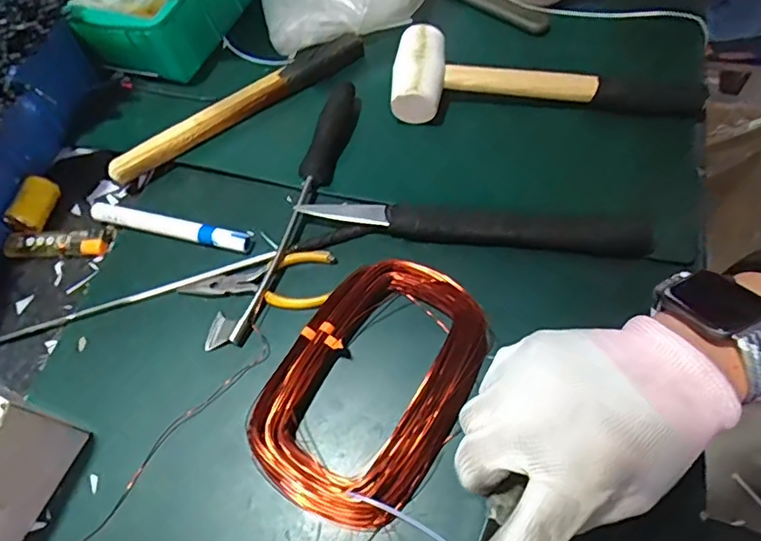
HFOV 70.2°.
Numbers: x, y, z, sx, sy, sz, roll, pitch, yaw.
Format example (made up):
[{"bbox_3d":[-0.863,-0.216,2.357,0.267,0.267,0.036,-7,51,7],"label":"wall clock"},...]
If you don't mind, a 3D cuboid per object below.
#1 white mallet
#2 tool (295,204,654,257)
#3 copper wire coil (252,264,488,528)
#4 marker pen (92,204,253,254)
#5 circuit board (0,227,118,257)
[{"bbox_3d":[0.144,-0.163,0.468,0.263,0.053,0.077,1,63,6],"label":"white mallet"},{"bbox_3d":[0.069,-0.032,0.412,0.257,0.029,0.020,5,62,7],"label":"tool"},{"bbox_3d":[-0.005,0.075,0.370,0.119,0.032,0.175,27,67,18],"label":"copper wire coil"},{"bbox_3d":[-0.174,-0.037,0.445,0.145,0.015,0.014,13,64,11],"label":"marker pen"},{"bbox_3d":[-0.272,-0.024,0.455,0.089,0.014,0.025,-2,66,0],"label":"circuit board"}]

